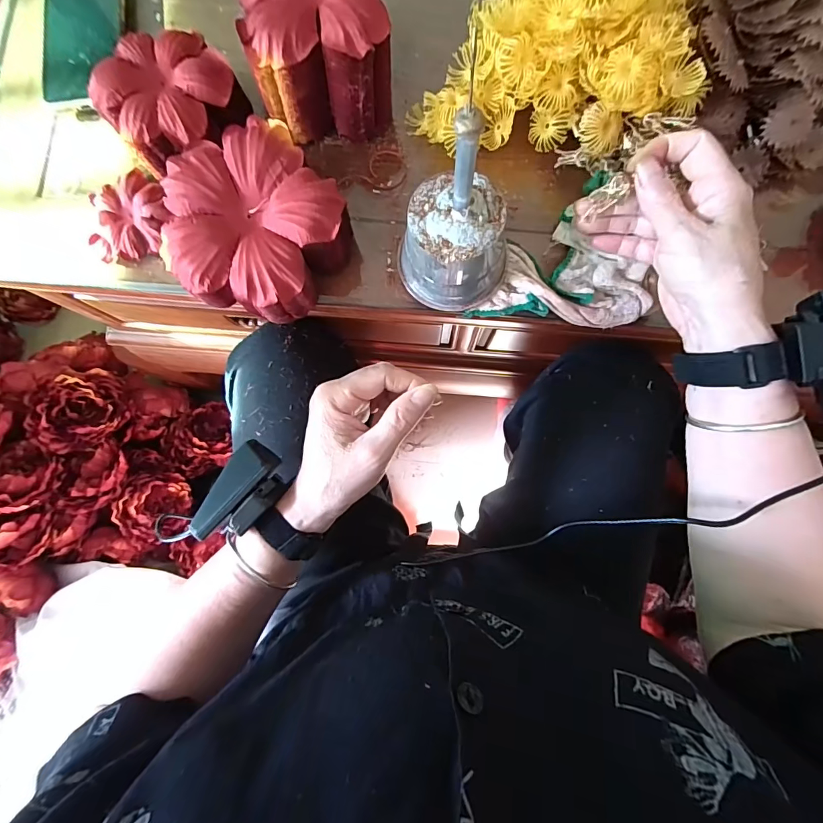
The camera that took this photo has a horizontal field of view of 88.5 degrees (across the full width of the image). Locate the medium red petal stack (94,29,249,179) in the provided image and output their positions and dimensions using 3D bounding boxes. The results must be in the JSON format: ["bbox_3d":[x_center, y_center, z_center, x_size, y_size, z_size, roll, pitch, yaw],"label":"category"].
[{"bbox_3d":[-0.193,-0.246,0.350,0.110,0.063,0.091,-14,83,0],"label":"medium red petal stack"}]

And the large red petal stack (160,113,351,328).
[{"bbox_3d":[-0.124,-0.140,0.333,0.134,0.060,0.130,-43,84,-3],"label":"large red petal stack"}]

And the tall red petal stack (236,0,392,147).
[{"bbox_3d":[-0.072,-0.290,0.338,0.106,0.088,0.106,-8,83,1],"label":"tall red petal stack"}]

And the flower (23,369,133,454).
[{"bbox_3d":[-0.489,0.000,0.632,0.077,0.084,0.128,16,84,4],"label":"flower"}]

